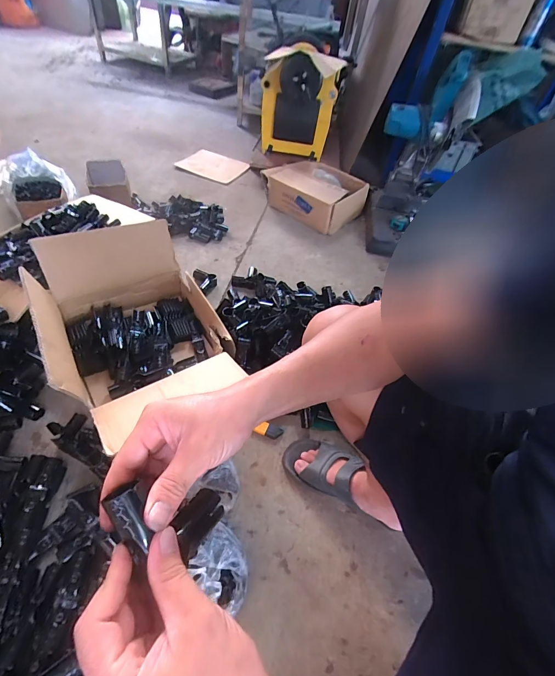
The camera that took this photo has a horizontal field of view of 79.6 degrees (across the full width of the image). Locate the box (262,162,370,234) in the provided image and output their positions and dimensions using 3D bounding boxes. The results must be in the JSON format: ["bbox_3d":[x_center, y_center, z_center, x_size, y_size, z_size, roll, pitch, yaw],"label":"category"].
[{"bbox_3d":[0.163,-0.641,1.461,0.411,0.144,0.340,29,53,15],"label":"box"}]

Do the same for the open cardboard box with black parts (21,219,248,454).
[{"bbox_3d":[-0.302,-0.021,0.746,0.347,0.247,0.467,-24,58,-25],"label":"open cardboard box with black parts"}]

